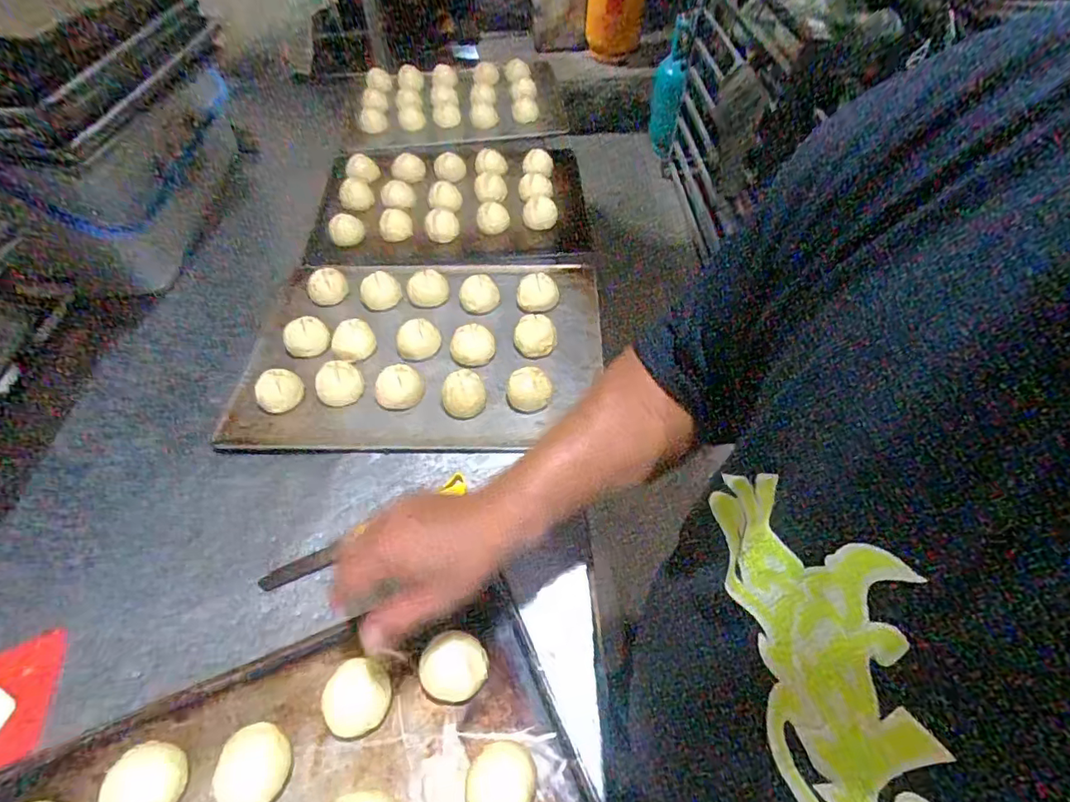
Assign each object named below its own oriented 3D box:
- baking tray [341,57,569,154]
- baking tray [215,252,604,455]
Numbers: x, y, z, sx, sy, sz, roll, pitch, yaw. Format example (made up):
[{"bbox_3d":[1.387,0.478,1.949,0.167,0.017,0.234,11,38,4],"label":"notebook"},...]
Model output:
[{"bbox_3d":[-0.172,-0.621,1.137,0.417,0.064,0.330,-5,50,-2],"label":"baking tray"},{"bbox_3d":[-0.142,-0.092,0.727,0.459,0.045,0.363,-2,50,0],"label":"baking tray"}]

